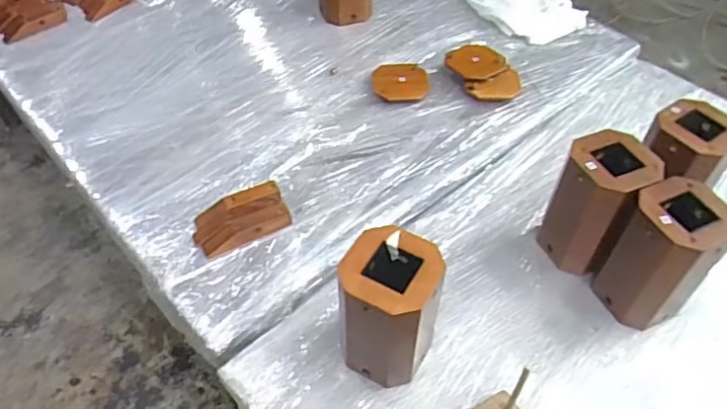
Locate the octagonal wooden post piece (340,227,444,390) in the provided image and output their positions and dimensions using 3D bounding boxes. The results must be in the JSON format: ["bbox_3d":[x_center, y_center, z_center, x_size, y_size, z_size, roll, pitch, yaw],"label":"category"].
[{"bbox_3d":[0.029,0.119,0.653,0.097,0.166,0.103,23,52,19],"label":"octagonal wooden post piece"}]

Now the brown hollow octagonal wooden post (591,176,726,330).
[{"bbox_3d":[0.353,0.067,0.708,0.084,0.170,0.094,-18,51,-15],"label":"brown hollow octagonal wooden post"}]

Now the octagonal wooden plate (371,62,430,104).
[{"bbox_3d":[0.066,-0.219,1.041,0.098,0.009,0.092,-11,62,-9],"label":"octagonal wooden plate"}]

